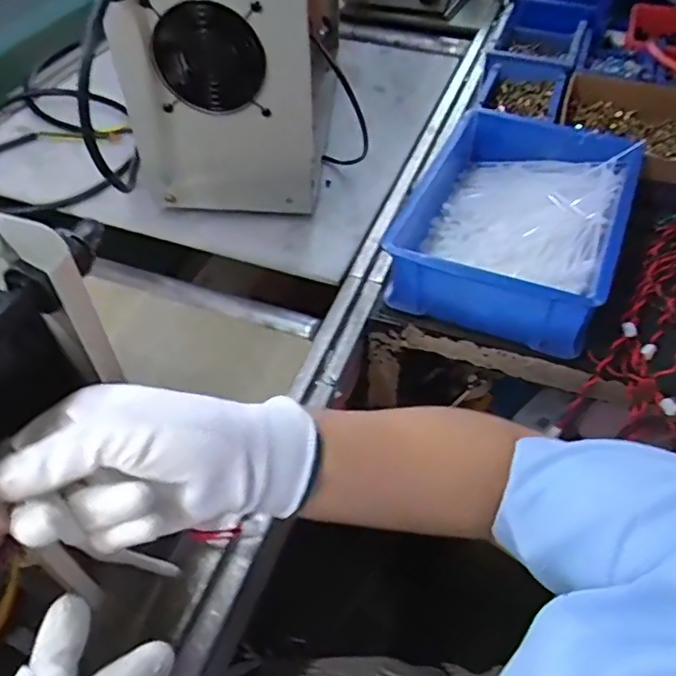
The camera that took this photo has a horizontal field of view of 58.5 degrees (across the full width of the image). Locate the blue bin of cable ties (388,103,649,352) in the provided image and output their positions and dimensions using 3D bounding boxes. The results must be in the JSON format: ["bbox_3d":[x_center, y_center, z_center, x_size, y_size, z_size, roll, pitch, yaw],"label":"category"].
[{"bbox_3d":[0.188,-0.130,0.641,0.205,0.074,0.297,20,53,16],"label":"blue bin of cable ties"}]

